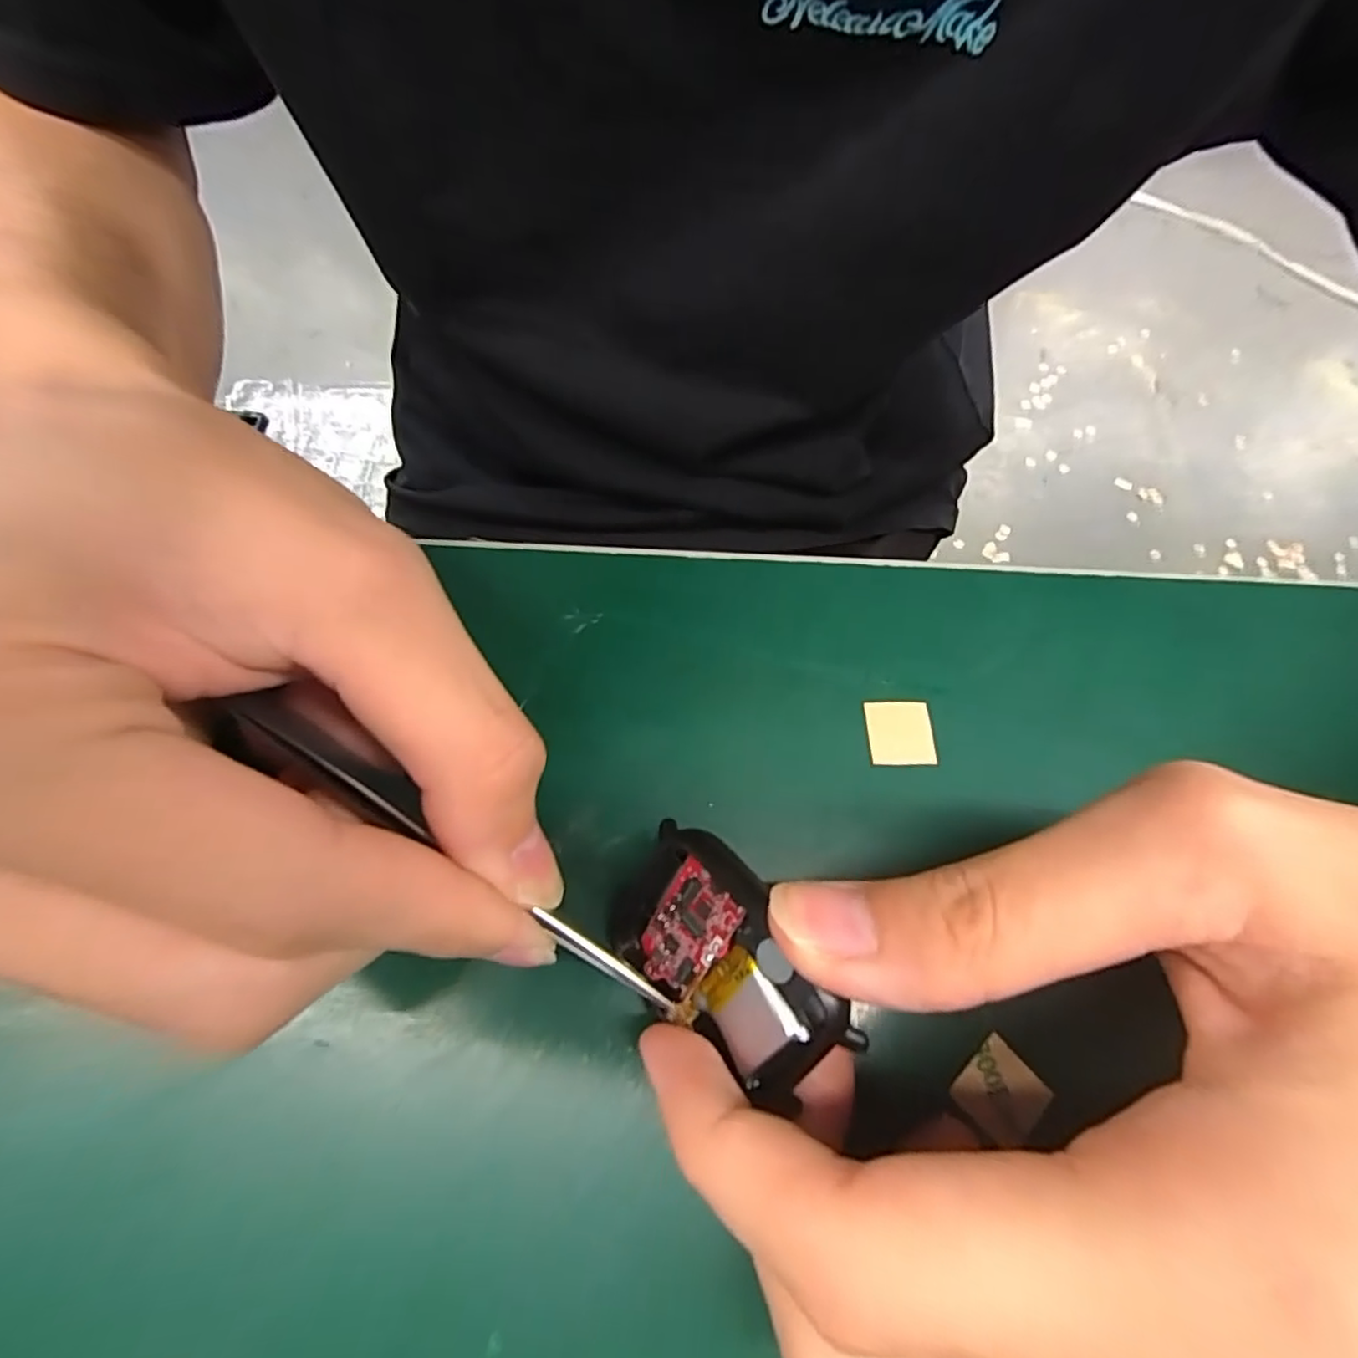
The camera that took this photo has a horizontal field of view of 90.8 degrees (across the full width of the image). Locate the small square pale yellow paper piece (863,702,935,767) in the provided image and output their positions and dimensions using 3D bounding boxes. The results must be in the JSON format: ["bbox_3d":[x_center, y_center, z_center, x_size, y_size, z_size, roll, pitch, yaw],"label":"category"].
[{"bbox_3d":[0.053,0.013,0.160,0.015,0.004,0.016,1,71,-5],"label":"small square pale yellow paper piece"}]

